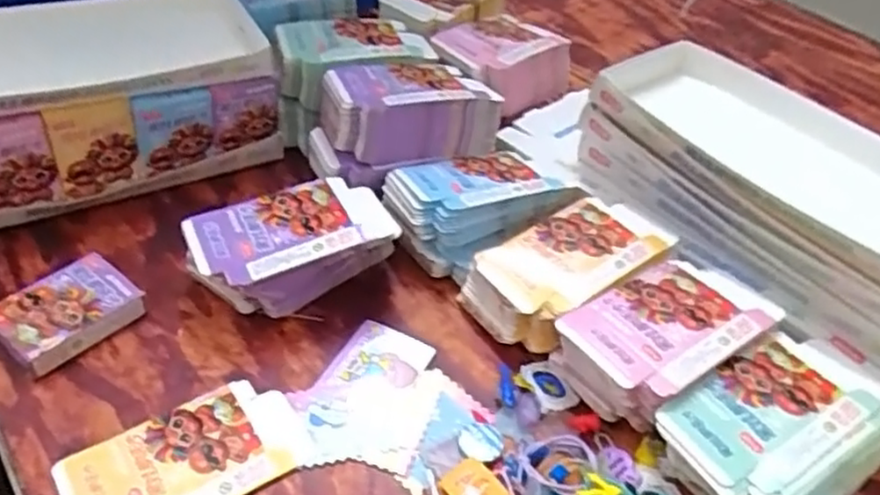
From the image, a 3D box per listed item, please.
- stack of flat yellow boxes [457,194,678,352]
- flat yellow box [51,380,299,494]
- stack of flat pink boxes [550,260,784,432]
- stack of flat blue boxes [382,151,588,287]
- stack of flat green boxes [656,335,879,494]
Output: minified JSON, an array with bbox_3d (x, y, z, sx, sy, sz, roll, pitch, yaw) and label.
[{"bbox_3d":[0.102,0.020,0.588,0.154,0.072,0.100,-26,49,-30],"label":"stack of flat yellow boxes"},{"bbox_3d":[-0.167,0.140,0.464,0.145,0.005,0.080,-22,47,-27],"label":"flat yellow box"},{"bbox_3d":[0.167,0.070,0.533,0.137,0.067,0.096,-23,48,-28],"label":"stack of flat pink boxes"},{"bbox_3d":[0.036,-0.038,0.630,0.162,0.055,0.104,-17,45,-22],"label":"stack of flat blue boxes"},{"bbox_3d":[0.234,0.130,0.483,0.152,0.059,0.105,-20,46,-25],"label":"stack of flat green boxes"}]

